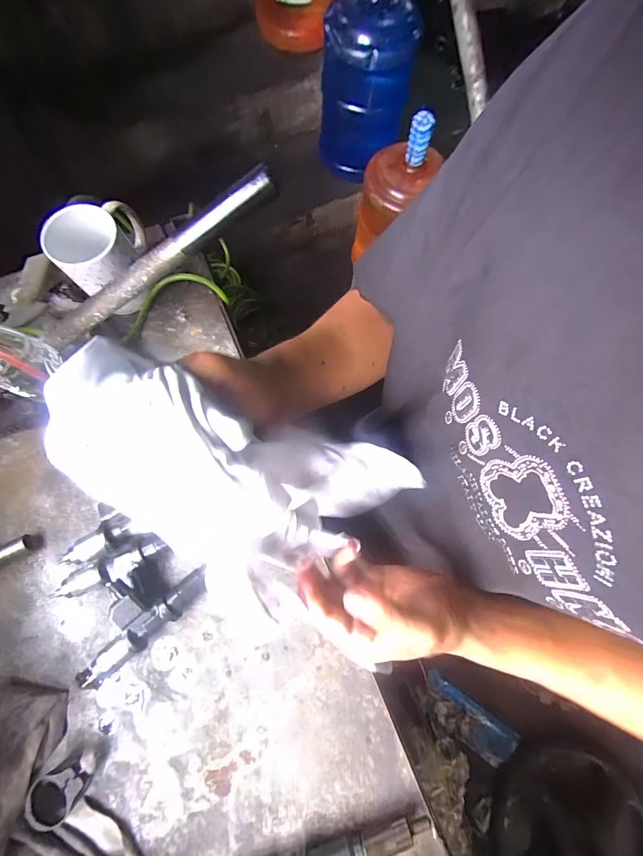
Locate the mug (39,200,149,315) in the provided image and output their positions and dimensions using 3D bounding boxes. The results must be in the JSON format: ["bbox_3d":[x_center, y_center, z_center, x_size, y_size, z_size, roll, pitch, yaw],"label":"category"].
[{"bbox_3d":[-0.260,-0.208,0.424,0.104,0.097,0.085,-30,78,-9],"label":"mug"}]

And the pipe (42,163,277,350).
[{"bbox_3d":[-0.159,-0.144,0.314,0.273,0.019,0.016,-24,76,18],"label":"pipe"}]

